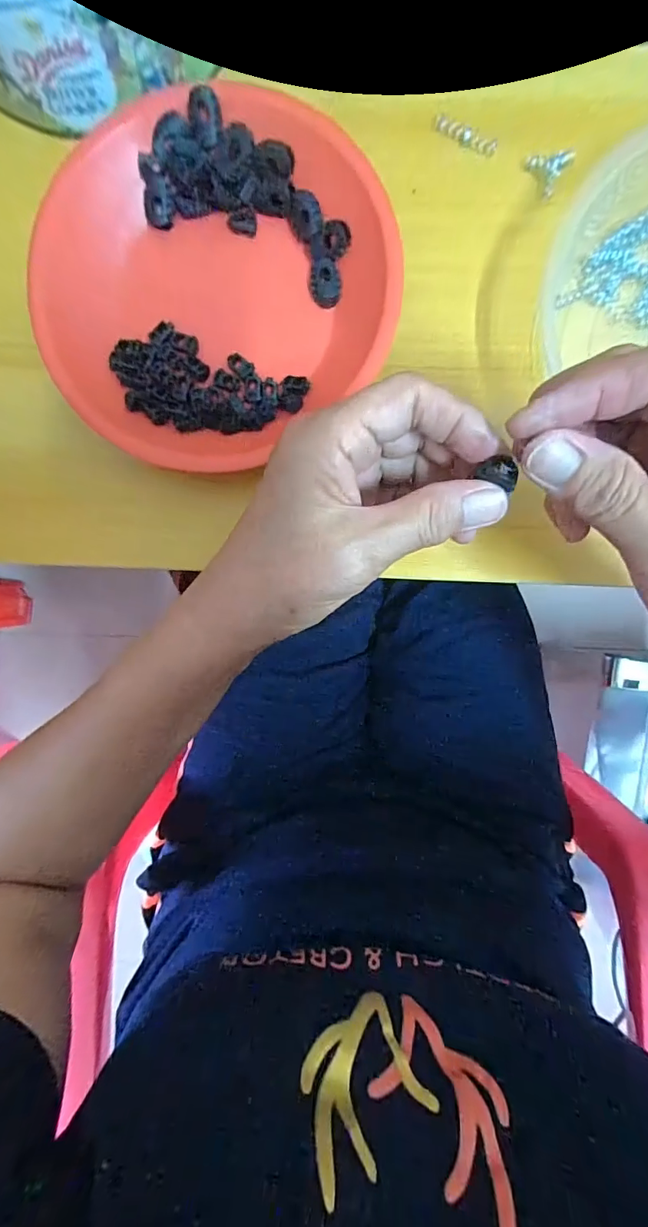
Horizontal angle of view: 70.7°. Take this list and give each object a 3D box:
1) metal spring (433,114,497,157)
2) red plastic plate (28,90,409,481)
[{"bbox_3d":[0.079,-0.269,0.257,0.038,0.004,0.008,29,93,1],"label":"metal spring"},{"bbox_3d":[-0.060,-0.180,0.254,0.188,0.028,0.178,0,92,3],"label":"red plastic plate"}]

